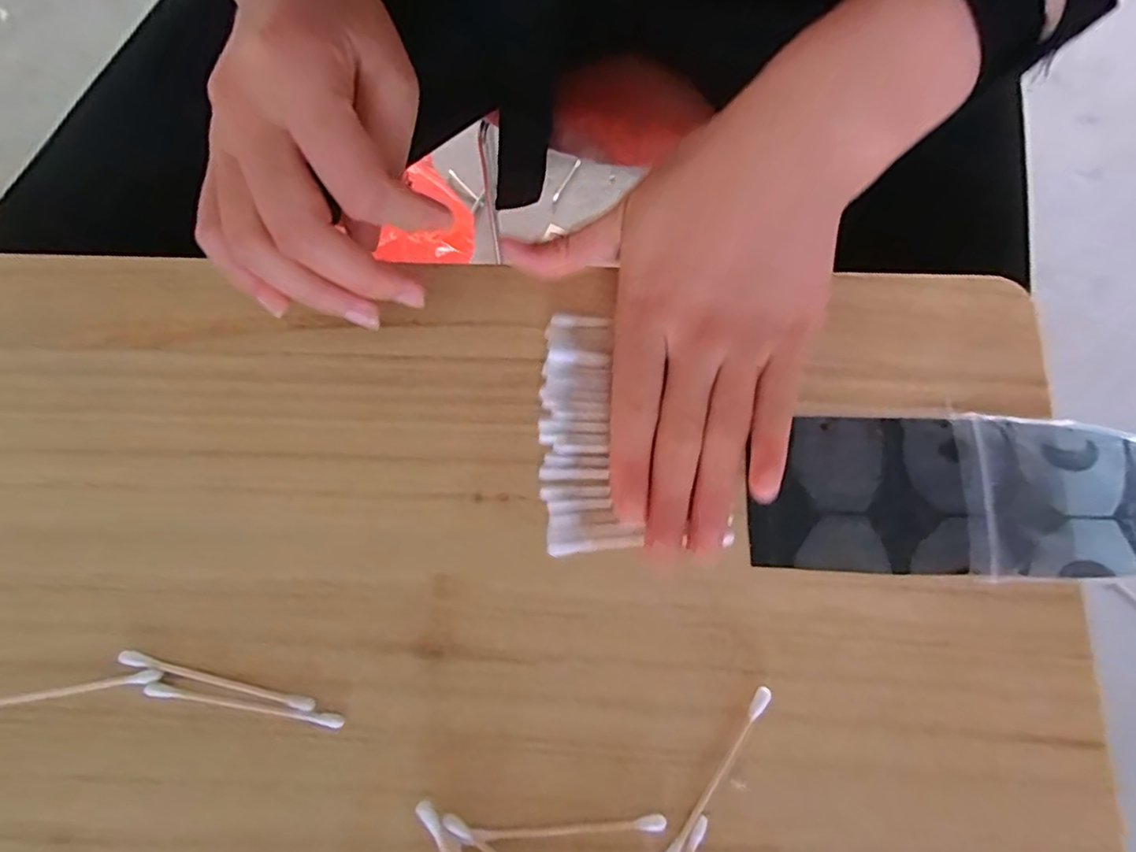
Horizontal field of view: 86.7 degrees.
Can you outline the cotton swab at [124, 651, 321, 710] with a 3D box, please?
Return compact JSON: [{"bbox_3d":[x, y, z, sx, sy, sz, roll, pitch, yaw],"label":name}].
[{"bbox_3d":[-0.126,0.091,0.215,0.072,0.004,0.004,14,77,2],"label":"cotton swab"}]

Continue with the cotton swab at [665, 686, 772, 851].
[{"bbox_3d":[0.053,0.125,0.213,0.005,0.004,0.071,34,78,7],"label":"cotton swab"}]

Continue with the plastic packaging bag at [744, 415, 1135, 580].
[{"bbox_3d":[0.159,0.027,0.239,0.172,0.007,0.062,3,77,0],"label":"plastic packaging bag"}]

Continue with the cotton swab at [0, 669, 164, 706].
[{"bbox_3d":[-0.183,0.095,0.214,0.071,0.004,0.005,-8,77,-3],"label":"cotton swab"}]

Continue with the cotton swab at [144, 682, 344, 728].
[{"bbox_3d":[-0.116,0.100,0.214,0.071,0.004,0.005,9,77,1],"label":"cotton swab"}]

